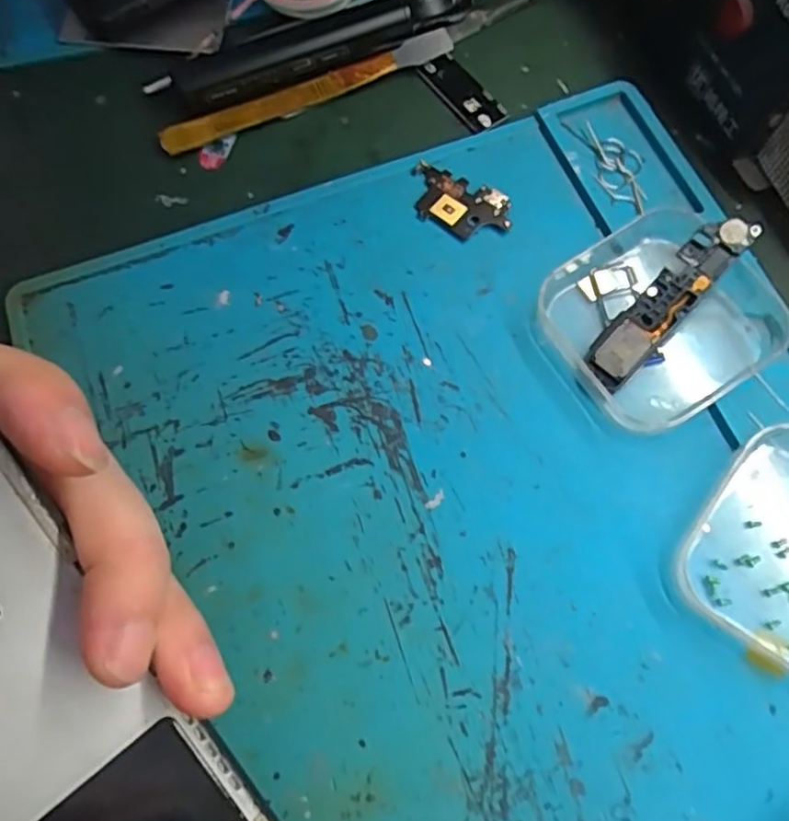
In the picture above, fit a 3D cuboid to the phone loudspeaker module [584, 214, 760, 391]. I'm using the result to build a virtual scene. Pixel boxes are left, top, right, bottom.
[{"bbox_3d":[0.087,-0.035,0.204,0.015,0.005,0.065,43,96,15],"label":"phone loudspeaker module"}]

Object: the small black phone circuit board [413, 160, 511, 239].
[{"bbox_3d":[0.022,-0.076,0.232,0.040,0.004,0.022,26,73,11],"label":"small black phone circuit board"}]

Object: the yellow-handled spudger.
[{"bbox_3d":[-0.025,-0.129,0.253,0.138,0.007,0.013,-24,71,-7],"label":"yellow-handled spudger"}]

